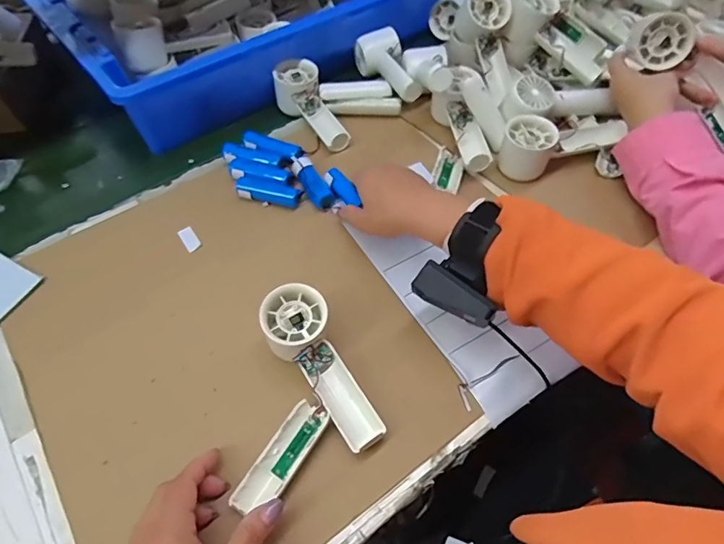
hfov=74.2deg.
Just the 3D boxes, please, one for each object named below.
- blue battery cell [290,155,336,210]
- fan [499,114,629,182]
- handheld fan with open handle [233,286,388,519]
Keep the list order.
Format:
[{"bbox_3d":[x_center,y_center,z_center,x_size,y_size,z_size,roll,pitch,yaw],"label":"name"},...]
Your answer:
[{"bbox_3d":[-0.056,-0.104,0.548,0.022,0.024,0.071,-28,60,-16],"label":"blue battery cell"},{"bbox_3d":[0.233,-0.156,0.562,0.147,0.048,0.059,-18,56,-11],"label":"fan"},{"bbox_3d":[-0.068,0.096,0.400,0.125,0.047,0.144,-24,59,-13],"label":"handheld fan with open handle"}]

